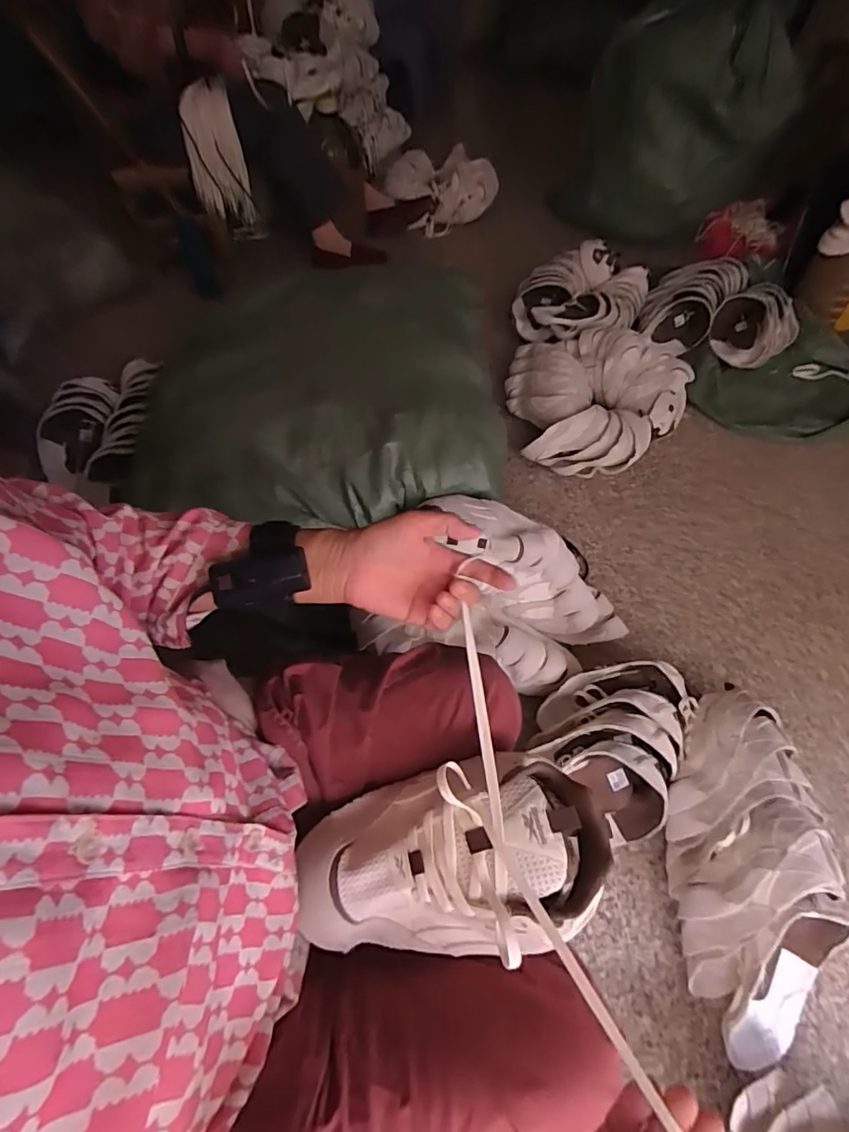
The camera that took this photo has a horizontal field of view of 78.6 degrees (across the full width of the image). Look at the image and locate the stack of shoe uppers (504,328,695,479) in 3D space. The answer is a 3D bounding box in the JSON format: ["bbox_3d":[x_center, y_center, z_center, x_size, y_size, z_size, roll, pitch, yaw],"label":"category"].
[{"bbox_3d":[0.396,-0.393,1.177,0.382,0.145,0.362,-1,59,-4],"label":"stack of shoe uppers"}]

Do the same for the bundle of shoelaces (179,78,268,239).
[{"bbox_3d":[-0.541,-1.035,1.359,0.154,0.404,0.039,10,74,0],"label":"bundle of shoelaces"}]

